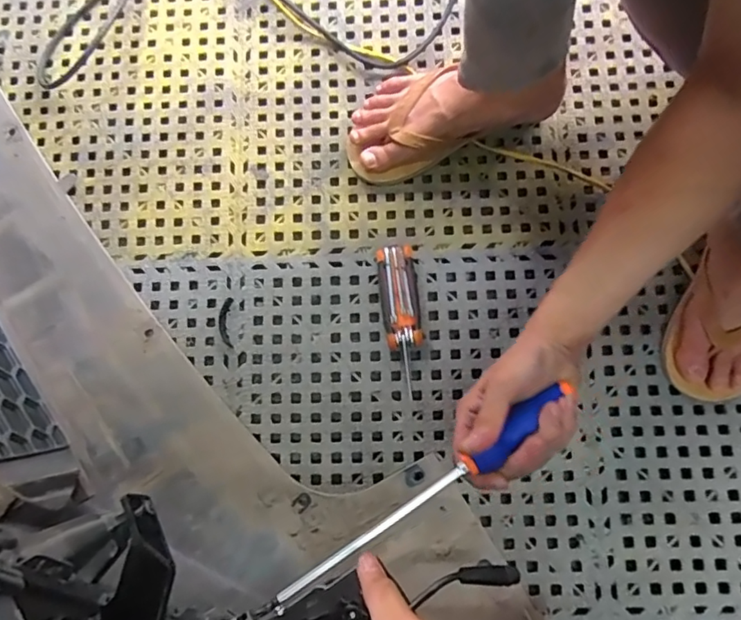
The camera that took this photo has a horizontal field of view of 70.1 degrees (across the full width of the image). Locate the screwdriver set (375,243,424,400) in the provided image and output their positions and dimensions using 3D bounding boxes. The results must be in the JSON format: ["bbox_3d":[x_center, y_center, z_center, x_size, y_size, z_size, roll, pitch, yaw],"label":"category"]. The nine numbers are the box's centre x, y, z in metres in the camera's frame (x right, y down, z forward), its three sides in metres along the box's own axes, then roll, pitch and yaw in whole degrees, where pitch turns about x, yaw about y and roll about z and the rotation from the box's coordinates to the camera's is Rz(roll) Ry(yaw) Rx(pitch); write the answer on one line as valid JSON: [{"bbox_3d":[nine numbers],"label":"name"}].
[{"bbox_3d":[0.035,0.007,0.597,0.041,0.022,0.162,-7,78,0],"label":"screwdriver set"}]

